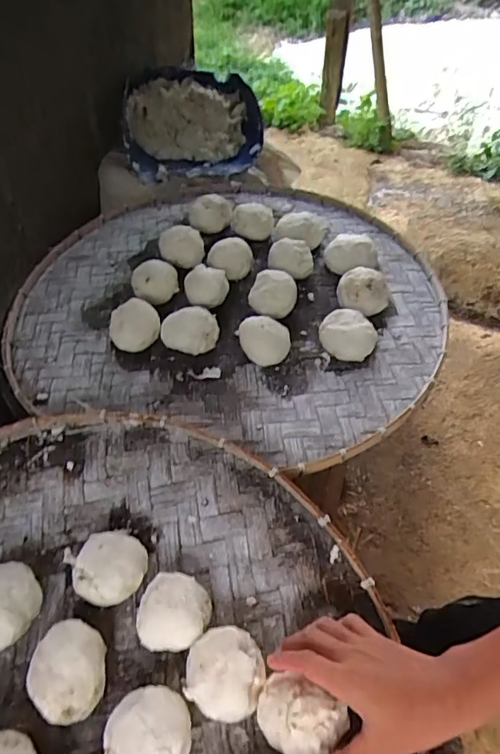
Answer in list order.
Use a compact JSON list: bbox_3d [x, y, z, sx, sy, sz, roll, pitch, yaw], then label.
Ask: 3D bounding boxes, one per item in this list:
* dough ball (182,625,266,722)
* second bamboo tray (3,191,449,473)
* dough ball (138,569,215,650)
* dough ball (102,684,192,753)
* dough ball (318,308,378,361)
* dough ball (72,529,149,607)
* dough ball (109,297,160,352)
[{"bbox_3d":[-0.025,0.292,0.486,0.076,0.049,0.077,2,52,-2],"label":"dough ball"},{"bbox_3d":[-0.033,-0.162,0.850,0.713,0.087,0.637,16,53,9],"label":"second bamboo tray"},{"bbox_3d":[-0.080,0.249,0.520,0.073,0.048,0.070,2,52,-2],"label":"dough ball"},{"bbox_3d":[-0.095,0.340,0.459,0.079,0.050,0.076,2,52,-2],"label":"dough ball"},{"bbox_3d":[0.153,-0.065,0.757,0.076,0.048,0.083,-31,60,-24],"label":"dough ball"},{"bbox_3d":[-0.155,0.216,0.549,0.078,0.054,0.072,2,52,-2],"label":"dough ball"},{"bbox_3d":[-0.183,-0.082,0.778,0.081,0.058,0.072,-14,54,-14],"label":"dough ball"}]

